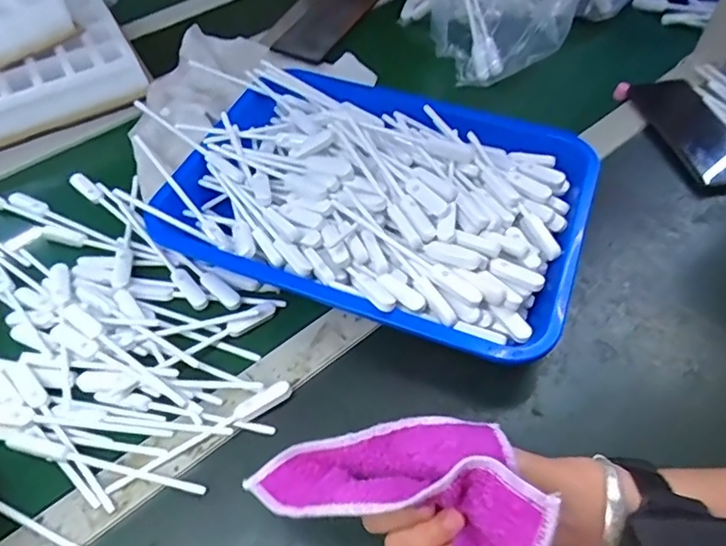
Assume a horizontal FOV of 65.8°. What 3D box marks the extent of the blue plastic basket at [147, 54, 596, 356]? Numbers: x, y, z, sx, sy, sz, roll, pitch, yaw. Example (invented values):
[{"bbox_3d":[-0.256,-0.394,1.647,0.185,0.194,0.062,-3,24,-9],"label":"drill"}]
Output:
[{"bbox_3d":[0.013,-0.073,0.530,0.373,0.080,0.266,19,56,13],"label":"blue plastic basket"}]

